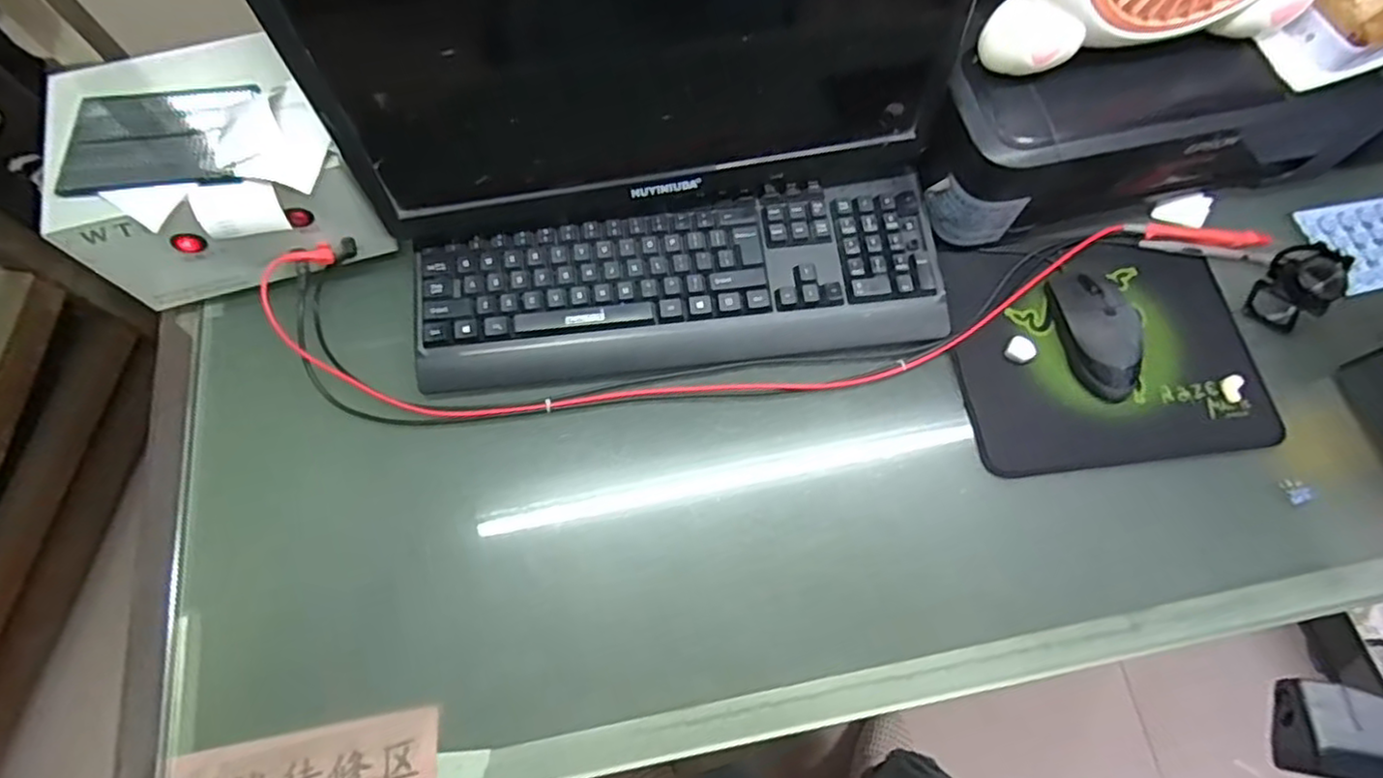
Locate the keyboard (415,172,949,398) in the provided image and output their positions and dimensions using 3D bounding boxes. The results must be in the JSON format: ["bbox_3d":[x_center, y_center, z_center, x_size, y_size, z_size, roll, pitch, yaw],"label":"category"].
[{"bbox_3d":[-0.008,-0.086,0.558,0.427,0.035,0.139,-7,70,-3],"label":"keyboard"}]

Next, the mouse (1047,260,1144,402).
[{"bbox_3d":[0.337,-0.051,0.550,0.060,0.035,0.121,-4,70,-2],"label":"mouse"}]

